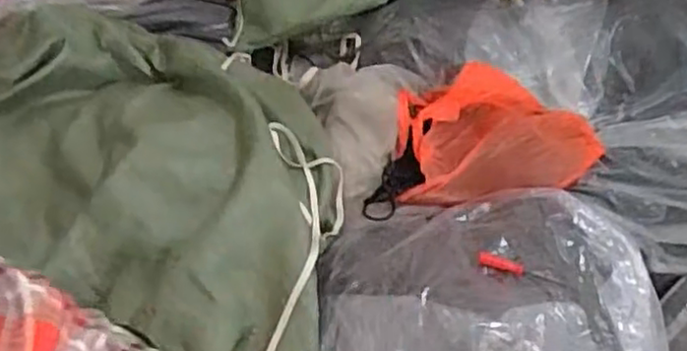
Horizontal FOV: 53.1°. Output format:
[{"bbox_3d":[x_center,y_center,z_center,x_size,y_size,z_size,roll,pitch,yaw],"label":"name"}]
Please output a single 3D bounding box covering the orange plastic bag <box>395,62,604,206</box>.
[{"bbox_3d":[0.208,-0.055,0.914,0.270,0.072,0.202,-1,50,3],"label":"orange plastic bag"}]

